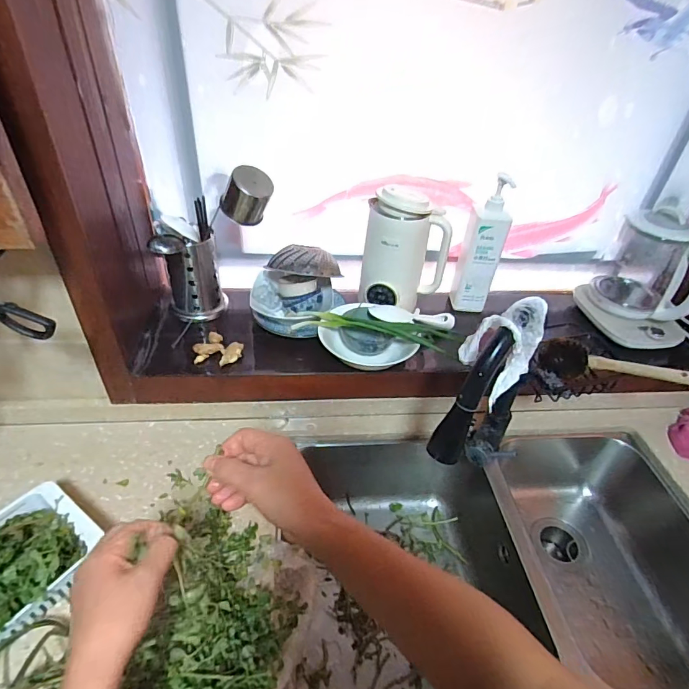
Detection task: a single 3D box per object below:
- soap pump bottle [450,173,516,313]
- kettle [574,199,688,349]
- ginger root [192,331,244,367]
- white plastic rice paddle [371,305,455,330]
[{"bbox_3d":[0.295,-0.209,0.935,0.078,0.284,0.073,11,39,7],"label":"soap pump bottle"},{"bbox_3d":[0.678,-0.147,0.936,0.178,0.254,0.213,-9,41,-17],"label":"kettle"},{"bbox_3d":[-0.242,0.013,0.826,0.086,0.021,0.076,25,43,22],"label":"ginger root"},{"bbox_3d":[0.143,-0.055,0.893,0.194,0.026,0.045,5,36,-27],"label":"white plastic rice paddle"}]

